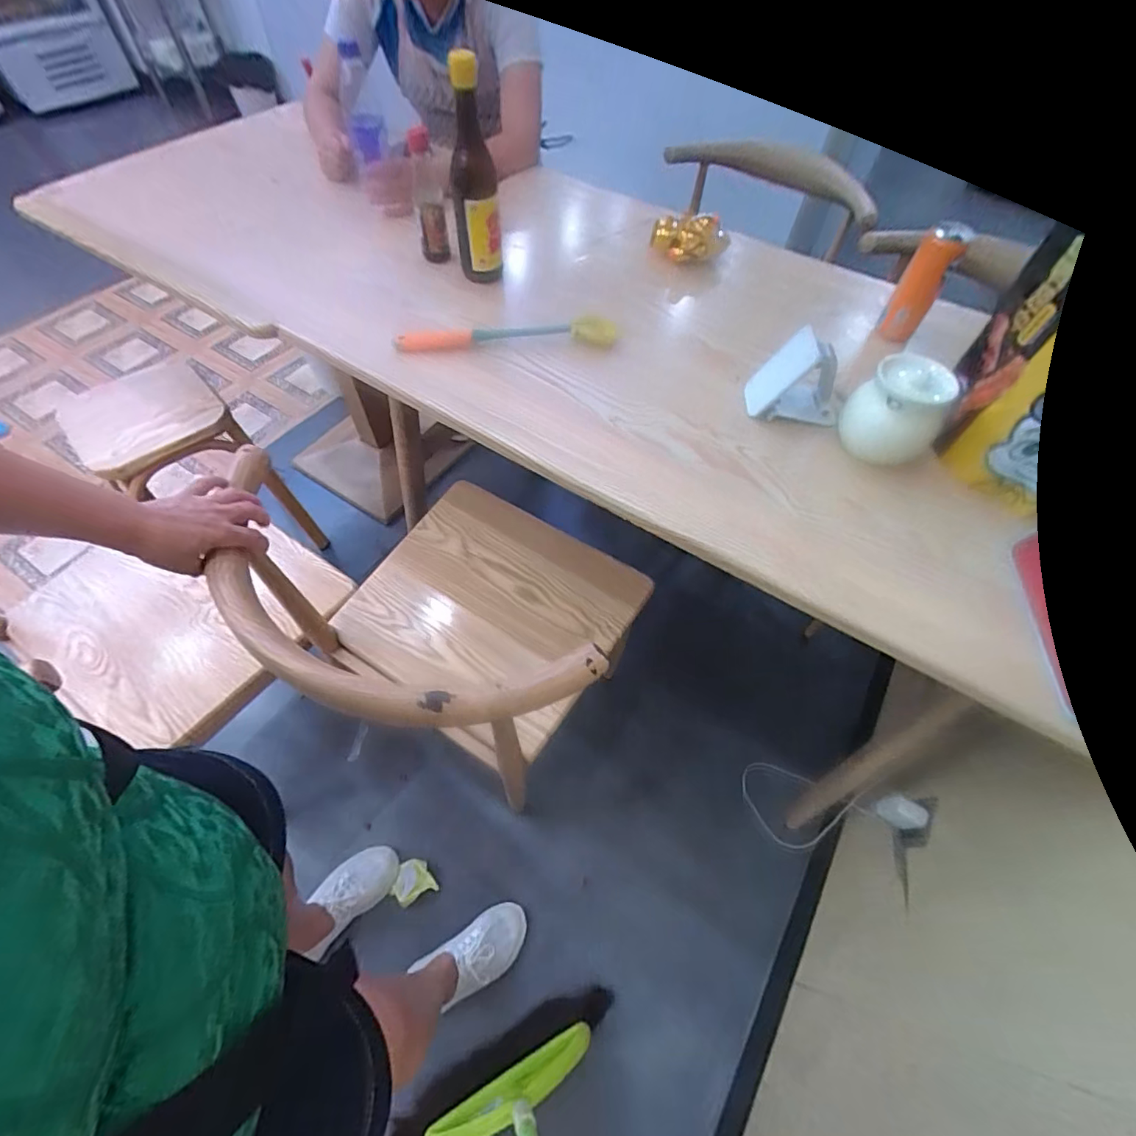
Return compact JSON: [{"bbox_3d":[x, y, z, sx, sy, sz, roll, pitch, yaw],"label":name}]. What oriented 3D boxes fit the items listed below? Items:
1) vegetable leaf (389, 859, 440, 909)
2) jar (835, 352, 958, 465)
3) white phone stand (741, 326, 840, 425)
[{"bbox_3d":[-0.310,0.619,1.010,0.077,0.015,0.074,-25,62,-17],"label":"vegetable leaf"},{"bbox_3d":[0.405,-0.195,0.620,0.102,0.119,0.104,1,58,-2],"label":"jar"},{"bbox_3d":[0.300,-0.251,0.658,0.111,0.101,0.072,5,58,0],"label":"white phone stand"}]

